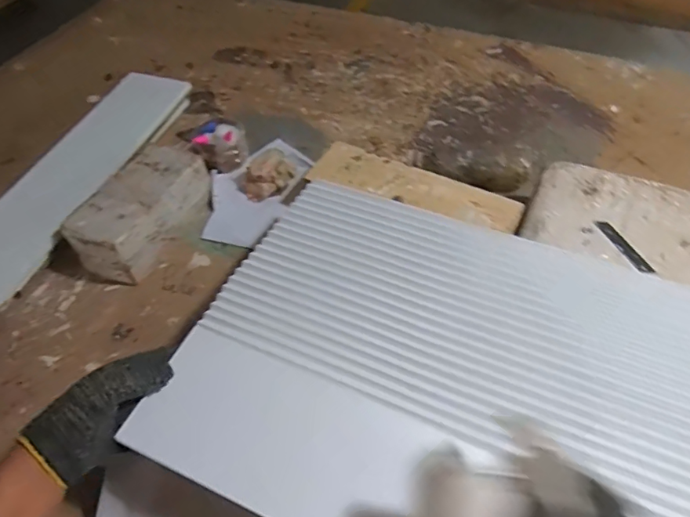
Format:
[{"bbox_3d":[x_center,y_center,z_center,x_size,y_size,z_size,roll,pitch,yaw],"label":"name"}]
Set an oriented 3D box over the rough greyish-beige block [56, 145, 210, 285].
[{"bbox_3d":[-0.329,-0.075,0.811,0.121,0.093,0.227,15,55,15],"label":"rough greyish-beige block"}]

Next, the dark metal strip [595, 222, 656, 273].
[{"bbox_3d":[0.376,-0.016,0.670,0.019,0.004,0.095,-20,54,-11],"label":"dark metal strip"}]

